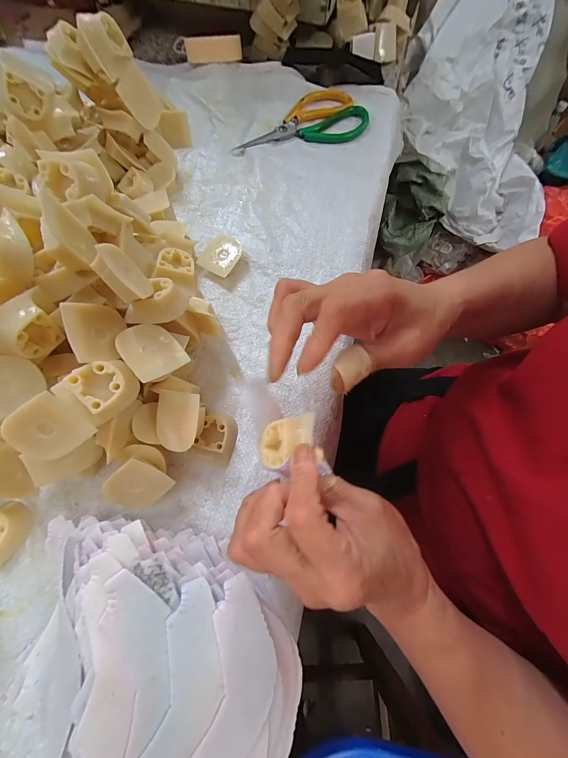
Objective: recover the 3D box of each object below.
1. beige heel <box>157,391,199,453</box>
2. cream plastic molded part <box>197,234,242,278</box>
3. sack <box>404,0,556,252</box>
[{"bbox_3d":[-0.086,0.033,0.228,0.036,0.016,0.044,6,71,0],"label":"beige heel"},{"bbox_3d":[-0.069,-0.138,0.318,0.043,0.021,0.046,31,73,10],"label":"cream plastic molded part"},{"bbox_3d":[0.585,-0.788,0.832,0.467,0.326,0.664,16,71,4],"label":"sack"}]

